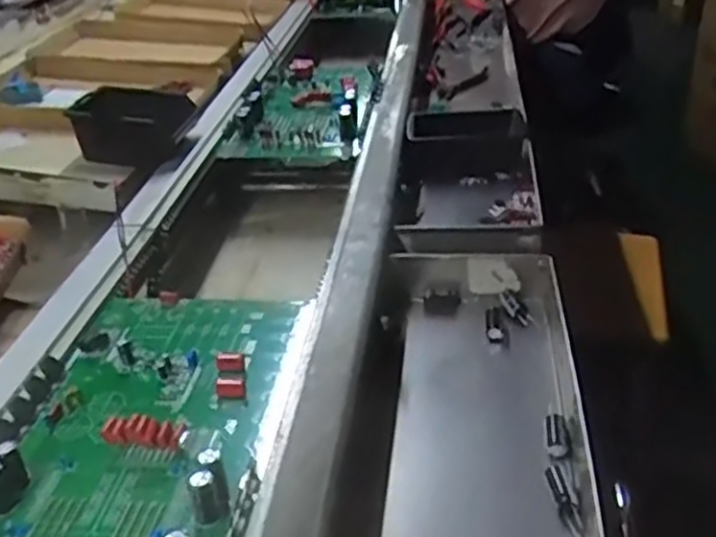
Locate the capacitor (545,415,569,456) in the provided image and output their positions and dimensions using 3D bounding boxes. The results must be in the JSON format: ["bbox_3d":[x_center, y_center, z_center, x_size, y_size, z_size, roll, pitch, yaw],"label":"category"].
[{"bbox_3d":[0.146,0.121,0.559,0.015,0.011,0.037,3,33,9],"label":"capacitor"}]

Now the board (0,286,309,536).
[{"bbox_3d":[-0.152,0.110,0.508,0.182,0.036,0.359,1,33,6],"label":"board"}]

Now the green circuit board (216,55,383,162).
[{"bbox_3d":[-0.065,-0.223,1.047,0.179,0.063,0.349,2,33,7],"label":"green circuit board"}]

